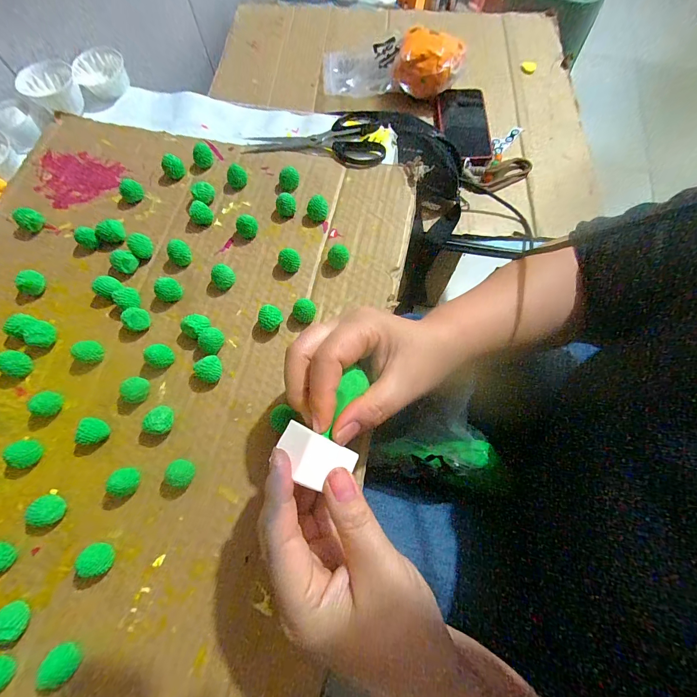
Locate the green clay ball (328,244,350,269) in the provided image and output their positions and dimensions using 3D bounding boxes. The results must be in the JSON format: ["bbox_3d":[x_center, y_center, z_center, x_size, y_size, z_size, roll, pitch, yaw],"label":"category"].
[{"bbox_3d":[-0.009,-0.081,0.296,0.019,0.019,0.015,-9,70,-2],"label":"green clay ball"}]

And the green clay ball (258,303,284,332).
[{"bbox_3d":[-0.064,-0.024,0.274,0.019,0.021,0.018,0,69,1],"label":"green clay ball"}]

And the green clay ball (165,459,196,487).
[{"bbox_3d":[-0.116,0.087,0.233,0.015,0.020,0.017,6,70,3],"label":"green clay ball"}]

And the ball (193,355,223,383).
[{"bbox_3d":[-0.107,0.017,0.259,0.017,0.020,0.020,39,75,14],"label":"ball"}]

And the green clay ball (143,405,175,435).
[{"bbox_3d":[-0.138,0.053,0.247,0.018,0.020,0.019,0,69,1],"label":"green clay ball"}]

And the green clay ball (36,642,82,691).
[{"bbox_3d":[-0.175,0.192,0.202,0.019,0.014,0.020,0,69,1],"label":"green clay ball"}]

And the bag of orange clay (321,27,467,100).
[{"bbox_3d":[0.076,-0.505,0.572,0.238,0.064,0.163,-4,69,-2],"label":"bag of orange clay"}]

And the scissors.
[{"bbox_3d":[-0.034,-0.231,0.360,0.146,0.008,0.078,5,70,3],"label":"scissors"}]

